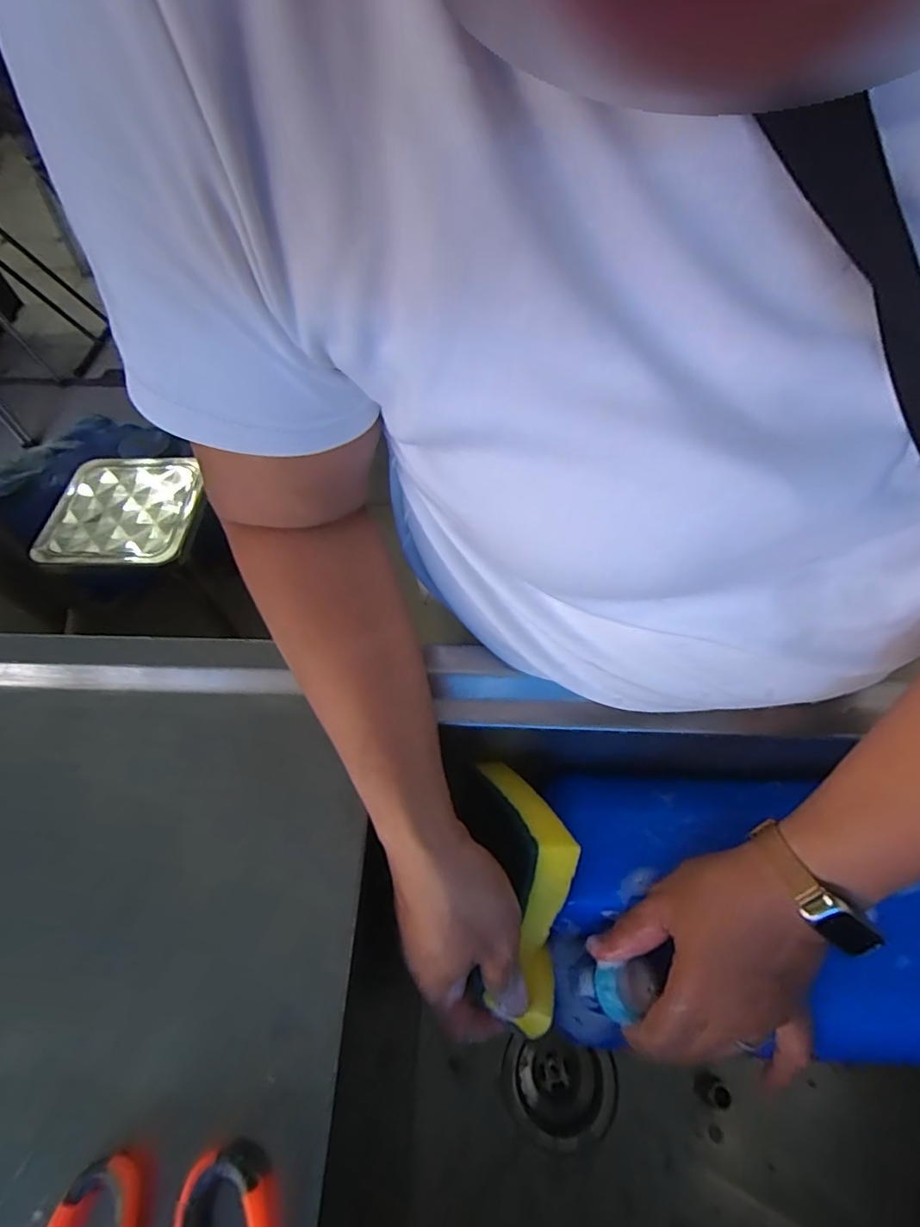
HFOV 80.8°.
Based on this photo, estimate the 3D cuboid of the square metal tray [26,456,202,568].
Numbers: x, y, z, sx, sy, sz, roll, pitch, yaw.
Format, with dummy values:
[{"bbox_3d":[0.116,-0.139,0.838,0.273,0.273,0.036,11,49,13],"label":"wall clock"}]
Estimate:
[{"bbox_3d":[-0.650,-0.196,1.052,0.259,0.065,0.281,0,59,4],"label":"square metal tray"}]

